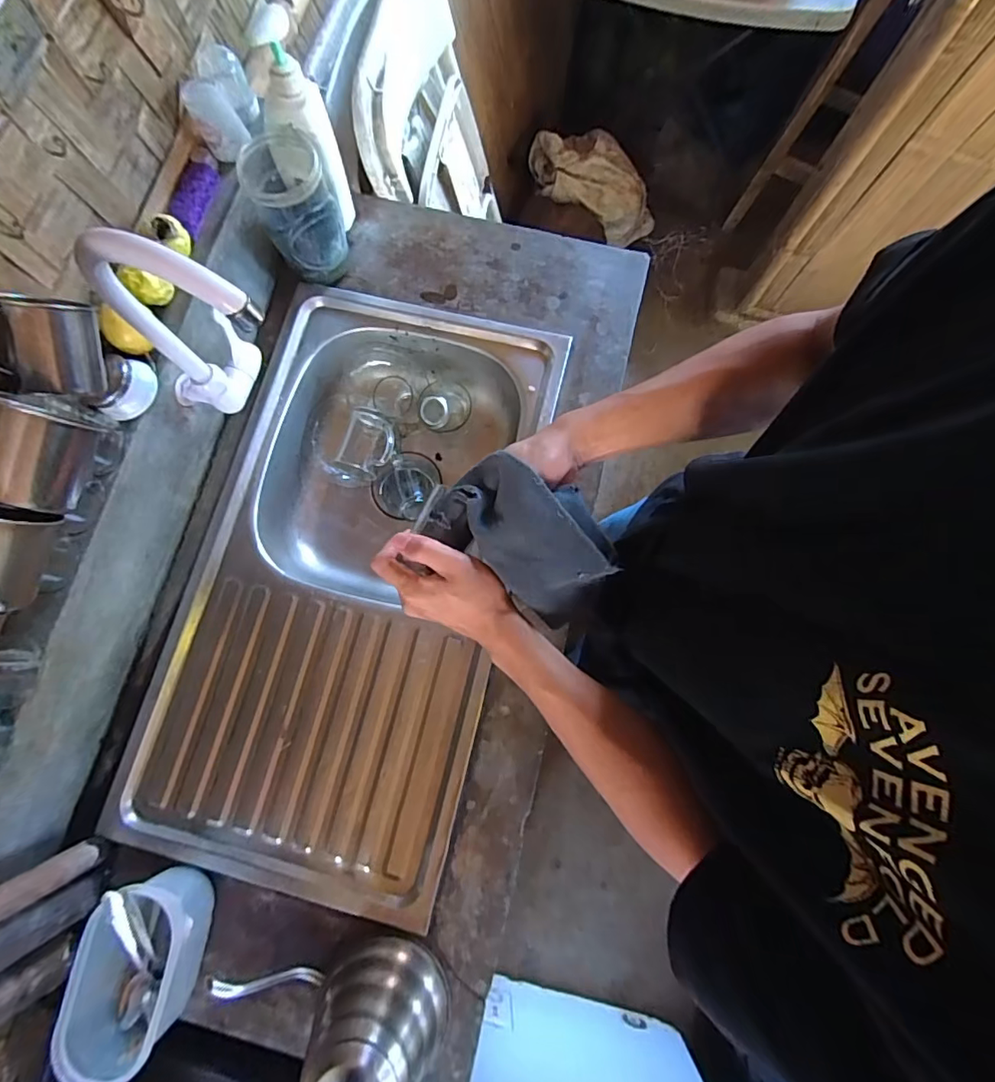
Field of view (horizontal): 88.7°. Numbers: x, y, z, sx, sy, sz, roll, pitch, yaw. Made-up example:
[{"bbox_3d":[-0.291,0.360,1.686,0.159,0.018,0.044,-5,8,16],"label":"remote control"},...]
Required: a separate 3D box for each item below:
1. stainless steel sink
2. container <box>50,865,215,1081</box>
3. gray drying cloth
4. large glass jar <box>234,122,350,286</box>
[{"bbox_3d":[-0.187,0.041,0.716,0.392,0.150,0.738,13,78,3],"label":"stainless steel sink"},{"bbox_3d":[-0.374,0.442,0.530,0.094,0.085,0.161,10,78,2],"label":"container"},{"bbox_3d":[0.029,-0.009,0.442,0.154,0.050,0.105,37,80,7],"label":"gray drying cloth"},{"bbox_3d":[-0.262,-0.440,0.676,0.093,0.151,0.109,-20,79,-4],"label":"large glass jar"}]

